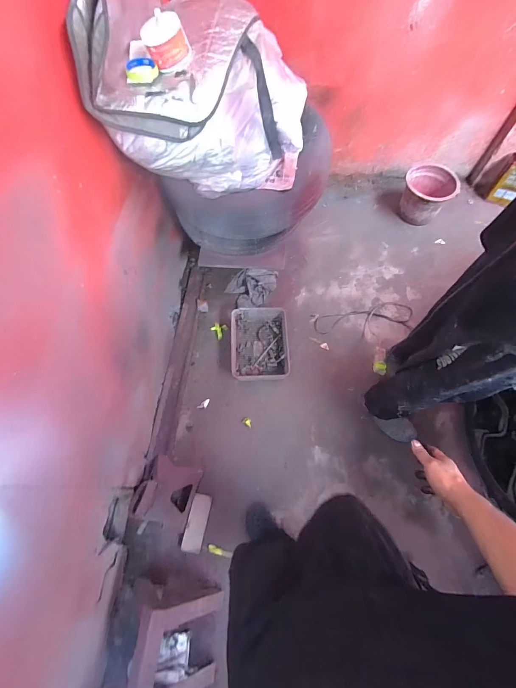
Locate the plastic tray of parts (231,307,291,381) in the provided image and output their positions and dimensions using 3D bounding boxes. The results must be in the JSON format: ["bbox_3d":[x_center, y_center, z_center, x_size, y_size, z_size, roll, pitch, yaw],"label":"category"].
[{"bbox_3d":[0.009,-0.004,1.581,0.279,0.074,0.364,-3,67,0],"label":"plastic tray of parts"}]

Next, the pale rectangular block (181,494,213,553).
[{"bbox_3d":[-0.244,0.721,1.279,0.075,0.020,0.206,10,68,6],"label":"pale rectangular block"}]

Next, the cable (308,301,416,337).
[{"bbox_3d":[0.548,-0.116,1.630,0.514,0.037,0.174,-9,71,-2],"label":"cable"}]

